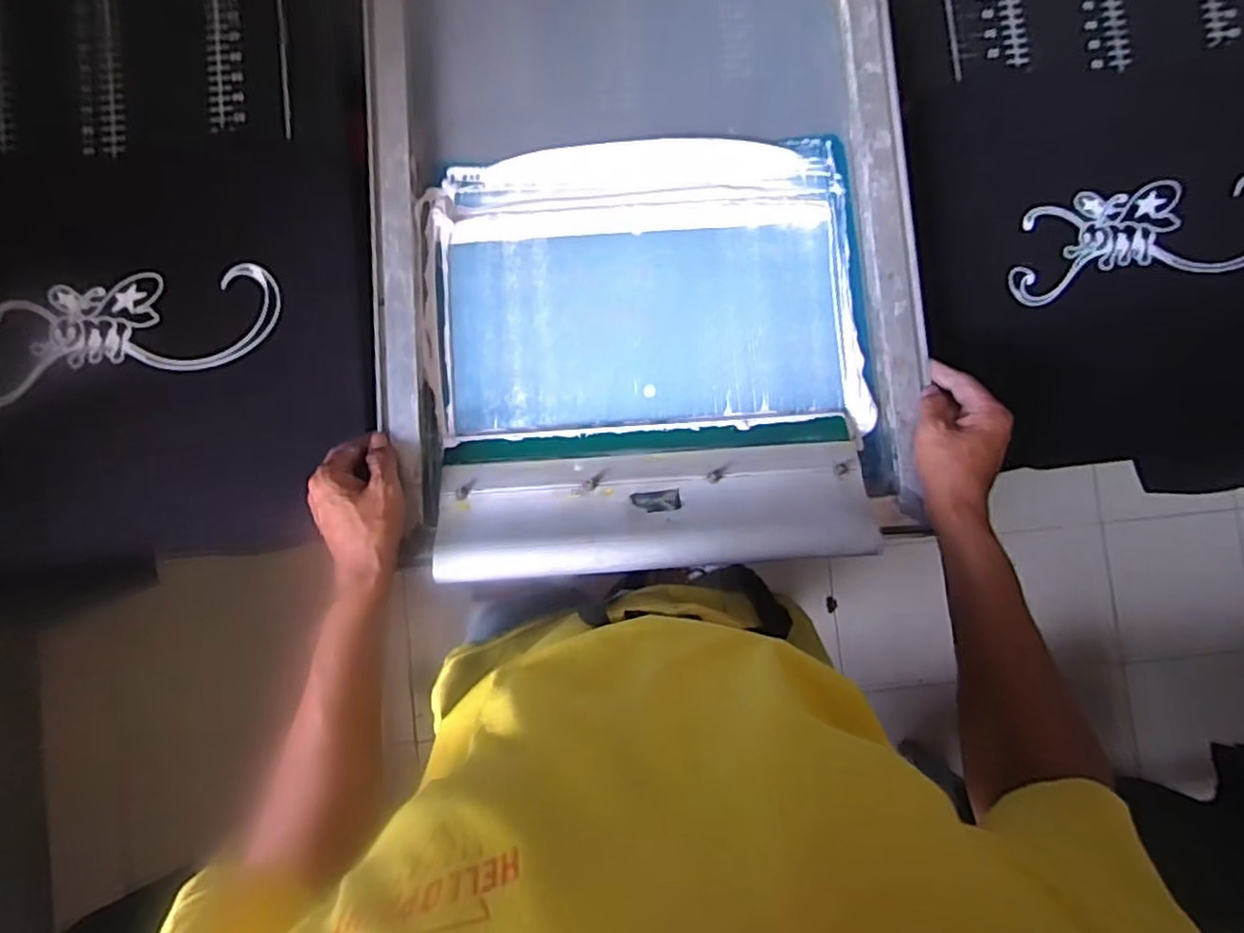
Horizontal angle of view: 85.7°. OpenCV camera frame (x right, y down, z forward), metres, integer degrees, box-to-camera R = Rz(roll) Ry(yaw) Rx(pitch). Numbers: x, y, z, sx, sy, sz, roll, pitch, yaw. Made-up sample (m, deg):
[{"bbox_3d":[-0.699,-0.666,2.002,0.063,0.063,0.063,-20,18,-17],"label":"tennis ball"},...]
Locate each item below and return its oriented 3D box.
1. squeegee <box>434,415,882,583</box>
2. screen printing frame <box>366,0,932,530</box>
[{"bbox_3d":[0.038,0.027,0.556,0.321,0.032,0.118,-5,72,0],"label":"squeegee"},{"bbox_3d":[0.014,-0.270,0.593,0.455,0.048,0.595,-4,83,-1],"label":"screen printing frame"}]

